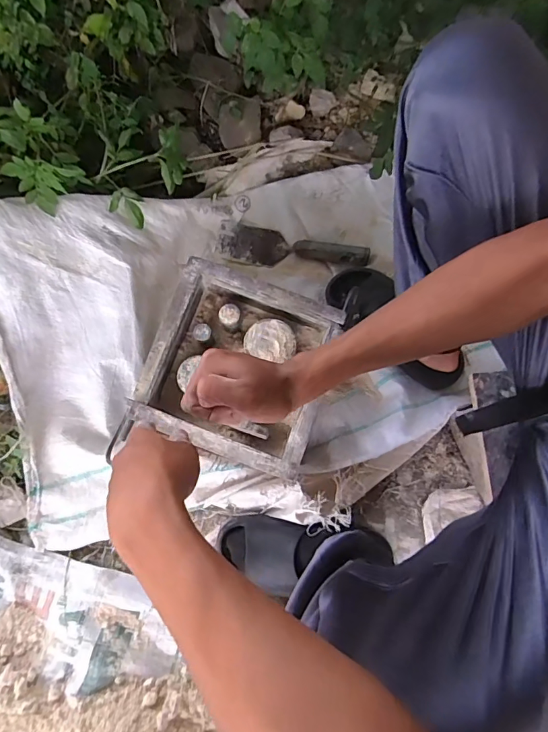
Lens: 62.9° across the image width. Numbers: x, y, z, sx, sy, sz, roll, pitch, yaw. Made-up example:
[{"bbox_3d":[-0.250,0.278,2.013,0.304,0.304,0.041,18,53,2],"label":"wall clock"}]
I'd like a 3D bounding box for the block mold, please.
[{"bbox_3d":[-0.052,-0.003,0.647,0.231,0.079,0.237,20,75,6],"label":"block mold"}]

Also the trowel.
[{"bbox_3d":[0.031,-0.211,0.797,0.265,0.030,0.069,11,74,4],"label":"trowel"}]

